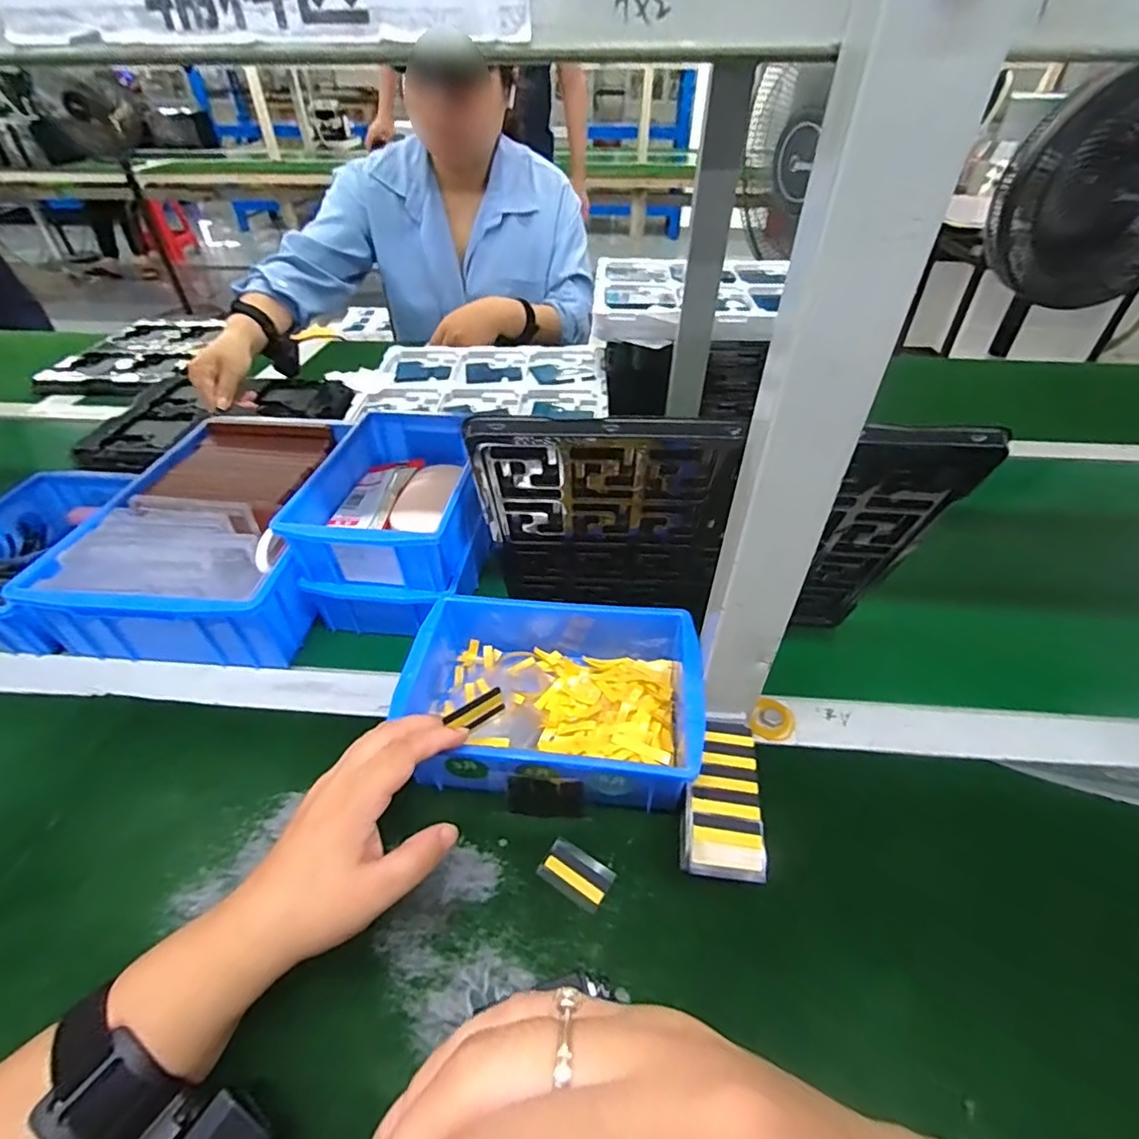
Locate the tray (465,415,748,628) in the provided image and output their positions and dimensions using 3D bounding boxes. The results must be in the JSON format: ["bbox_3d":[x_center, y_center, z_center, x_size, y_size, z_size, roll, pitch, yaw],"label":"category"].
[{"bbox_3d":[0.027,-0.027,0.393,0.162,0.205,0.013,2,61,3],"label":"tray"}]

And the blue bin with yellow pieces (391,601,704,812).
[{"bbox_3d":[-0.012,0.092,0.407,0.199,0.069,0.141,7,42,8],"label":"blue bin with yellow pieces"}]

